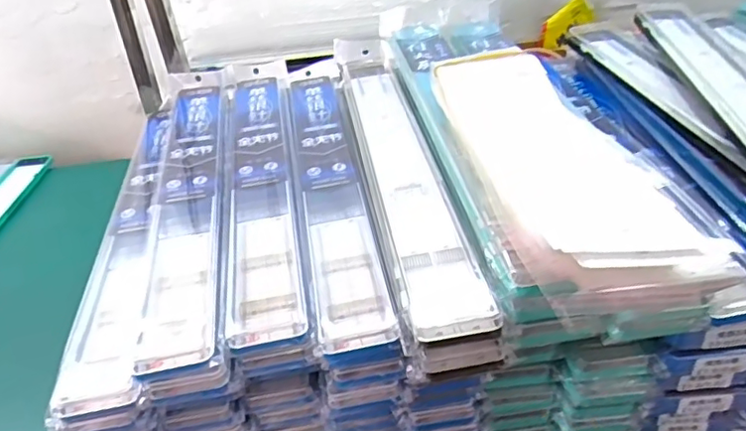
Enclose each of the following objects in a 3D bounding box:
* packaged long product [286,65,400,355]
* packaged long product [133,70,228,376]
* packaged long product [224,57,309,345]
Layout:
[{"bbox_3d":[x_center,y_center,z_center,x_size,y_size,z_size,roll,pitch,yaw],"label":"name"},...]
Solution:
[{"bbox_3d":[-0.045,-0.048,0.556,0.062,0.023,0.448,-8,35,-5],"label":"packaged long product"},{"bbox_3d":[-0.170,-0.032,0.539,0.061,0.021,0.437,-12,39,-5],"label":"packaged long product"},{"bbox_3d":[-0.108,-0.053,0.560,0.060,0.014,0.454,-11,39,-3],"label":"packaged long product"}]

